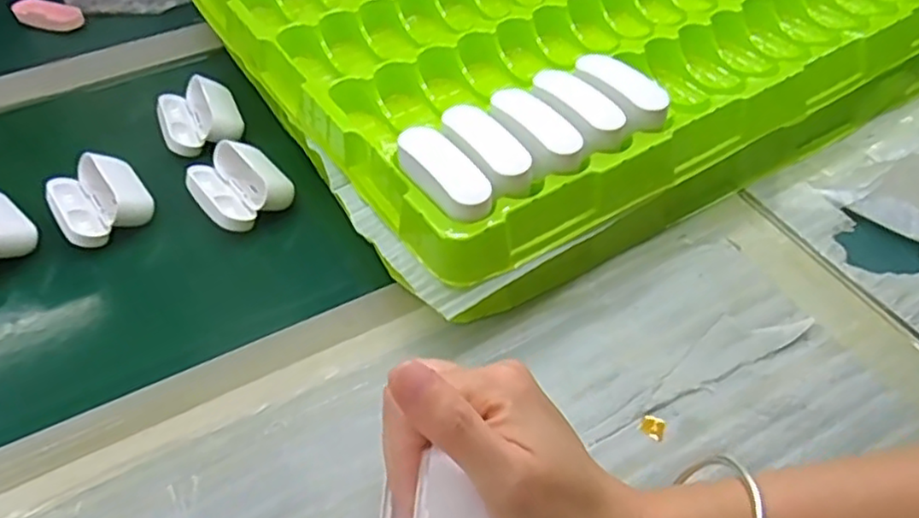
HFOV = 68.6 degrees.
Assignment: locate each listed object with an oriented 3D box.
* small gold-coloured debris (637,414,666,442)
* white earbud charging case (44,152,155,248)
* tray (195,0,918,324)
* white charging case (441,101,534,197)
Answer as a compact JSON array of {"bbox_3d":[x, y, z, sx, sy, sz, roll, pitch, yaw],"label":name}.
[{"bbox_3d":[0.093,0.081,0.326,0.012,0.004,0.012,-4,52,5],"label":"small gold-coloured debris"},{"bbox_3d":[-0.228,-0.040,0.424,0.053,0.024,0.057,-33,55,-25],"label":"white earbud charging case"},{"bbox_3d":[0.130,-0.225,0.539,0.573,0.077,0.395,-27,53,-21],"label":"tray"},{"bbox_3d":[0.013,-0.051,0.361,0.029,0.034,0.064,-28,53,-21],"label":"white charging case"}]

